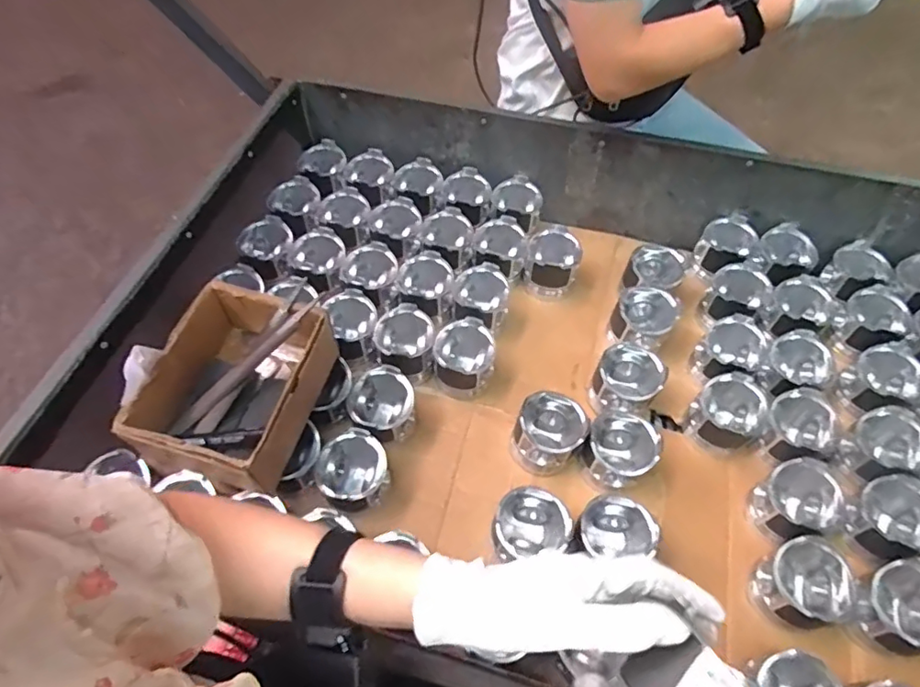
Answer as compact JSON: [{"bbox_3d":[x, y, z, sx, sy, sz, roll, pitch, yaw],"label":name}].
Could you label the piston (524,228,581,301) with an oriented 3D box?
[{"bbox_3d":[0.143,-0.122,0.860,0.075,0.086,0.076,0,57,1],"label":"piston"}]

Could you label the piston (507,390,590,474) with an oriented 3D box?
[{"bbox_3d":[0.114,0.114,0.701,0.082,0.079,0.087,0,57,1],"label":"piston"}]

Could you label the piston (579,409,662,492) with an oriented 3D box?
[{"bbox_3d":[0.199,0.136,0.691,0.081,0.088,0.085,0,57,1],"label":"piston"}]

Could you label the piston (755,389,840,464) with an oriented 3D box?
[{"bbox_3d":[0.426,0.117,0.707,0.082,0.092,0.075,0,57,1],"label":"piston"}]

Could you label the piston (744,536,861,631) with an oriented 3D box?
[{"bbox_3d":[0.378,0.265,0.602,0.085,0.085,0.082,0,57,1],"label":"piston"}]

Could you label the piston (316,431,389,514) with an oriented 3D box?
[{"bbox_3d":[-0.129,0.159,0.668,0.079,0.071,0.081,0,57,1],"label":"piston"}]

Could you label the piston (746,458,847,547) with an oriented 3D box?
[{"bbox_3d":[0.398,0.192,0.657,0.092,0.078,0.081,-16,58,-9],"label":"piston"}]

